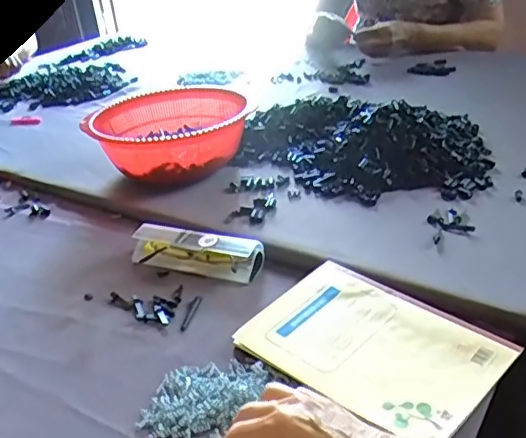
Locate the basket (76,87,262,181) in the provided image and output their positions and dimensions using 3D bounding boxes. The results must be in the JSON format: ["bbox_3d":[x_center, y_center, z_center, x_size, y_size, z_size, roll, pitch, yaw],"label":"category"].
[{"bbox_3d":[-0.142,-0.119,0.879,0.198,0.089,0.201,6,32,23],"label":"basket"}]

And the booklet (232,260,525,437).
[{"bbox_3d":[0.093,0.105,0.518,0.205,0.010,0.140,20,39,40],"label":"booklet"}]

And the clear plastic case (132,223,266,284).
[{"bbox_3d":[-0.078,0.034,0.671,0.155,0.032,0.044,6,32,23],"label":"clear plastic case"}]

